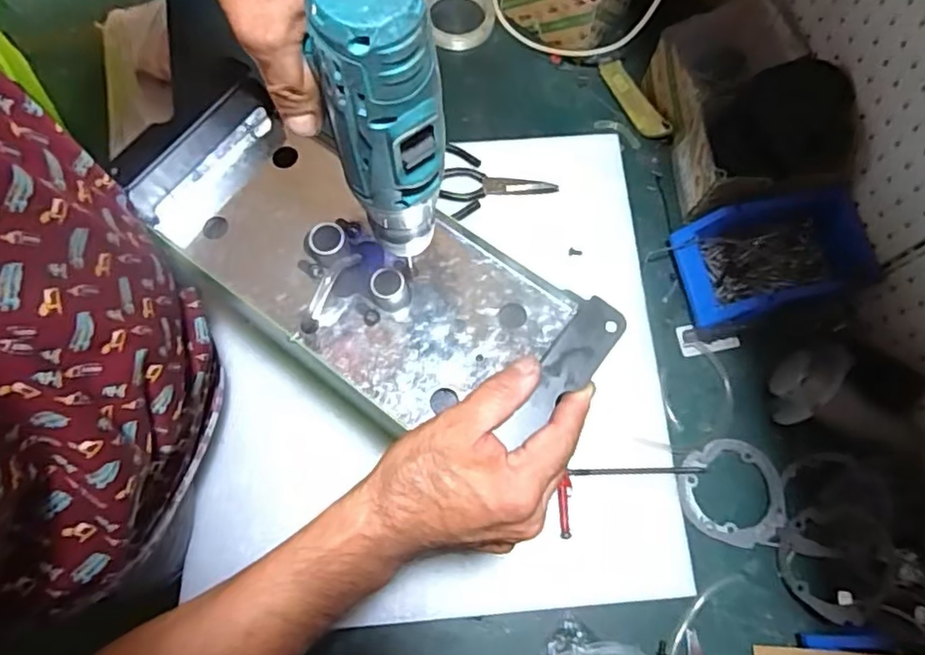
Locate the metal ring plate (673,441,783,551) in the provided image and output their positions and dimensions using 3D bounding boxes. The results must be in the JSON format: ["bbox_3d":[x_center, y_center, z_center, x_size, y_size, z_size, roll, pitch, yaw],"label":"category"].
[{"bbox_3d":[0.279,0.173,0.649,0.104,0.006,0.105,0,73,-1],"label":"metal ring plate"}]

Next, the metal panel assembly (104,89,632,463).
[{"bbox_3d":[-0.080,-0.044,0.444,0.321,0.046,0.147,30,74,9],"label":"metal panel assembly"}]

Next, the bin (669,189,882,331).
[{"bbox_3d":[0.338,-0.076,0.686,0.199,0.083,0.125,-11,73,-5],"label":"bin"}]

